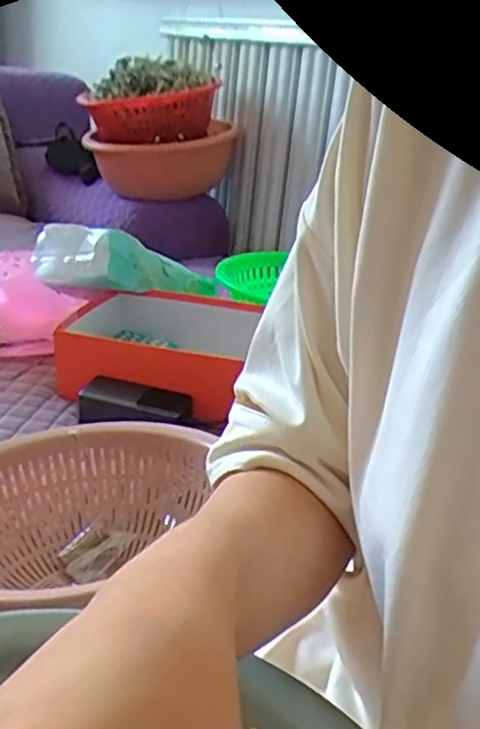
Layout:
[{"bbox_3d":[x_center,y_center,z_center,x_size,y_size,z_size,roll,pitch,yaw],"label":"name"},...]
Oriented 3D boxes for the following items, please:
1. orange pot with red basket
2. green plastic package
[{"bbox_3d":[-0.169,-0.508,1.476,0.236,0.286,0.279,16,26,22],"label":"orange pot with red basket"},{"bbox_3d":[-0.147,-0.138,0.984,0.277,0.103,0.097,7,19,-37],"label":"green plastic package"}]

